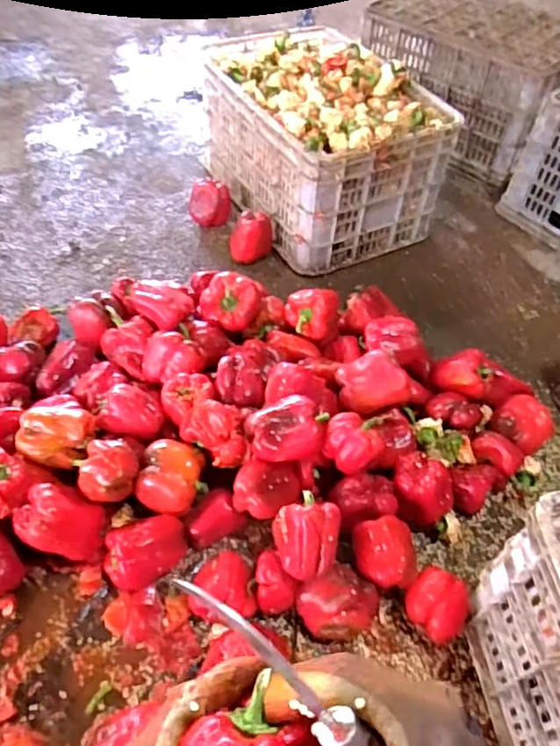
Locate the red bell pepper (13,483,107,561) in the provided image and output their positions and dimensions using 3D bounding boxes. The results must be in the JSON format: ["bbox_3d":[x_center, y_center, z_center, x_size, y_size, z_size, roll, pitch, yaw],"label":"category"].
[{"bbox_3d":[-0.279,0.192,0.754,0.089,0.082,0.083,2,51,-2],"label":"red bell pepper"}]

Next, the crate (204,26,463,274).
[{"bbox_3d":[0.079,-0.509,1.277,0.355,0.280,0.508,-25,56,-22],"label":"crate"}]

